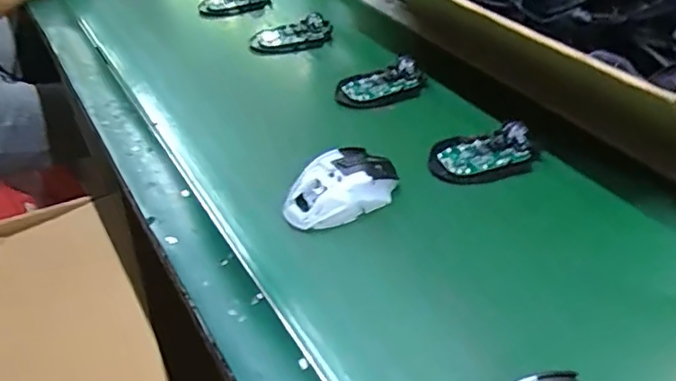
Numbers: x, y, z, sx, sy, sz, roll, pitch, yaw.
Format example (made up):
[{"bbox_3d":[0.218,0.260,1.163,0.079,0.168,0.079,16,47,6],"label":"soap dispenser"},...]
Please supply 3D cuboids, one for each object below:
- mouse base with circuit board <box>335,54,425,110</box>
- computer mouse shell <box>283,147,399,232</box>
[{"bbox_3d":[0.048,-0.129,0.681,0.110,0.032,0.055,-19,44,-18],"label":"mouse base with circuit board"},{"bbox_3d":[0.002,-0.004,0.526,0.110,0.032,0.059,-27,46,-25],"label":"computer mouse shell"}]

